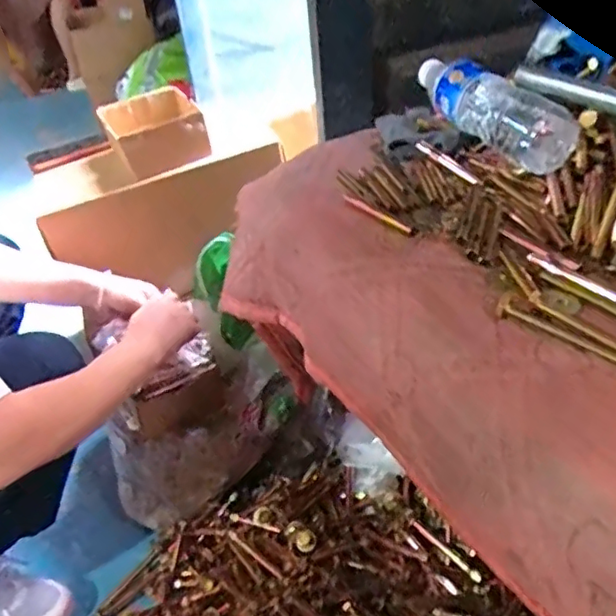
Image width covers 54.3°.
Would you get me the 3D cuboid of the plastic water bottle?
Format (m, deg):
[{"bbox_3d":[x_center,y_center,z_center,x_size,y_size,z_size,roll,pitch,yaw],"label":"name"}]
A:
[{"bbox_3d":[0.194,-0.210,0.648,0.067,0.082,0.211,-19,39,-15],"label":"plastic water bottle"}]

